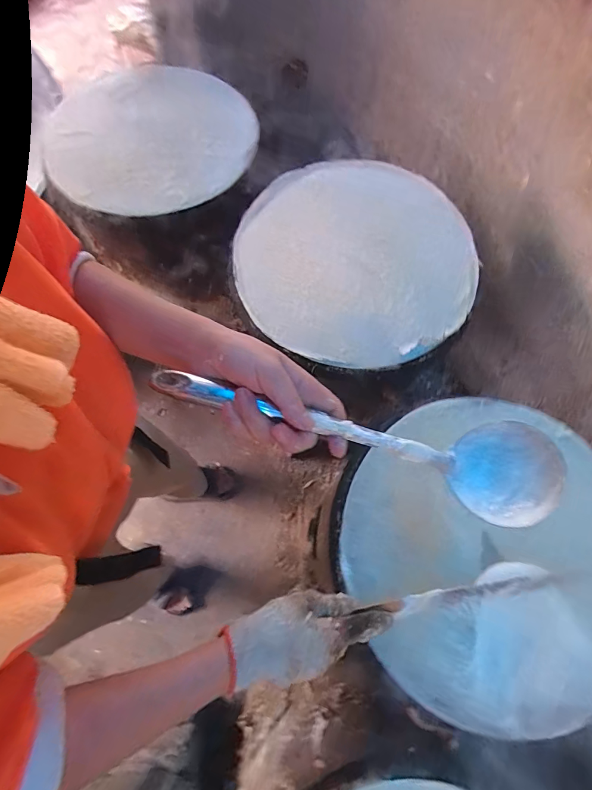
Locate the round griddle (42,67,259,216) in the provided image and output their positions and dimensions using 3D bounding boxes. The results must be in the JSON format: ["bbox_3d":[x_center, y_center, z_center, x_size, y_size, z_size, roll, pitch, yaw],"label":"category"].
[{"bbox_3d":[-0.256,-0.463,0.719,0.346,0.029,0.352,1,71,-2],"label":"round griddle"}]

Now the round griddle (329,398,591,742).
[{"bbox_3d":[0.233,0.182,0.474,0.361,0.031,0.354,1,71,-2],"label":"round griddle"}]

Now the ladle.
[{"bbox_3d":[0.055,0.028,0.335,0.337,0.055,0.086,17,71,-9],"label":"ladle"}]

